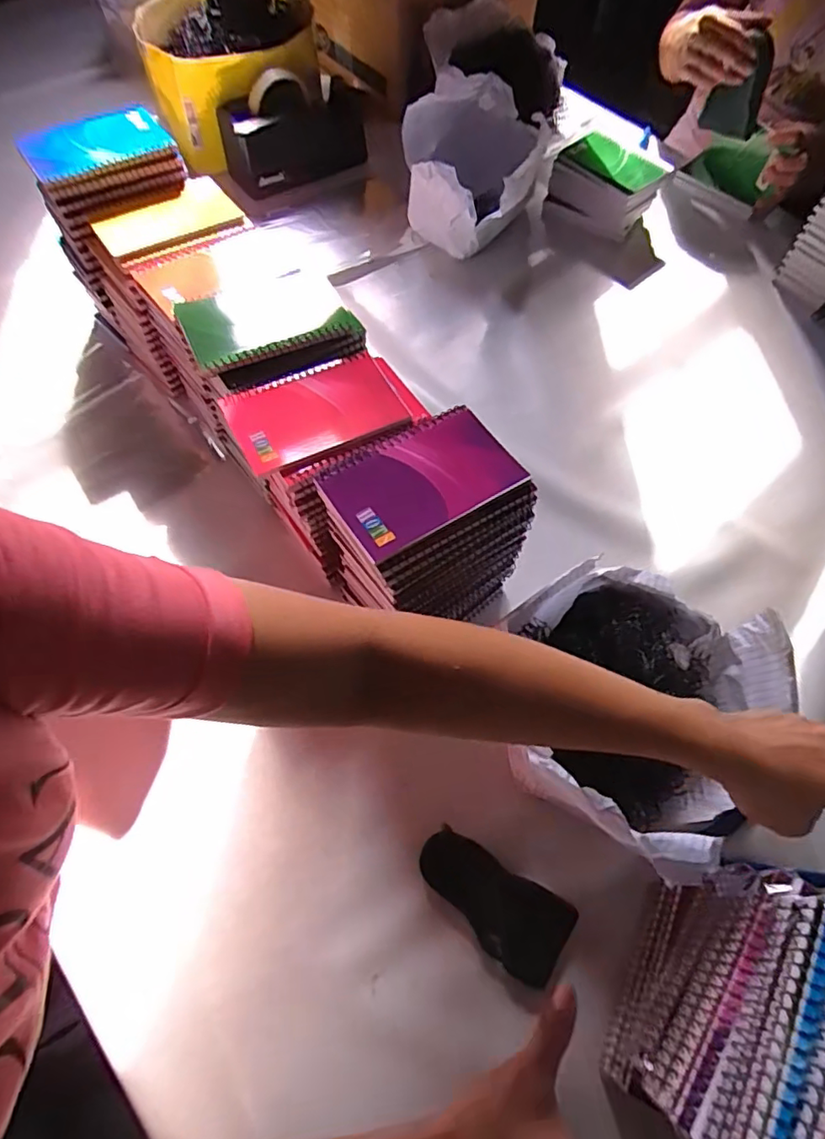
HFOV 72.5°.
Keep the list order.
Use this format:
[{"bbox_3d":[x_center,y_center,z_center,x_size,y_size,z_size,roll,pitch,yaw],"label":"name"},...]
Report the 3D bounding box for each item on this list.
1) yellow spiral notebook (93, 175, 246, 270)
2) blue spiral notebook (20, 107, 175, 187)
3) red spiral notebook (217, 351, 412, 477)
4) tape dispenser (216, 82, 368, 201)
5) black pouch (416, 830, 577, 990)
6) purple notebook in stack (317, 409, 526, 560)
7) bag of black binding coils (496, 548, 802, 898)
[{"bbox_3d":[-0.235,-0.336,0.548,0.129,0.017,0.087,-36,69,-18],"label":"yellow spiral notebook"},{"bbox_3d":[-0.308,-0.416,0.550,0.132,0.015,0.074,-28,74,-15],"label":"blue spiral notebook"},{"bbox_3d":[-0.078,-0.127,0.453,0.130,0.014,0.085,-26,66,-14],"label":"red spiral notebook"},{"bbox_3d":[-0.168,-0.637,0.817,0.207,0.113,0.085,-30,69,-15],"label":"tape dispenser"},{"bbox_3d":[0.059,0.252,0.426,0.118,0.023,0.058,31,67,12],"label":"black pouch"},{"bbox_3d":[0.007,-0.065,0.394,0.128,0.006,0.084,-28,68,-14],"label":"purple notebook in stack"},{"bbox_3d":[0.175,0.111,0.447,0.194,0.110,0.204,15,65,5],"label":"bag of black binding coils"}]

